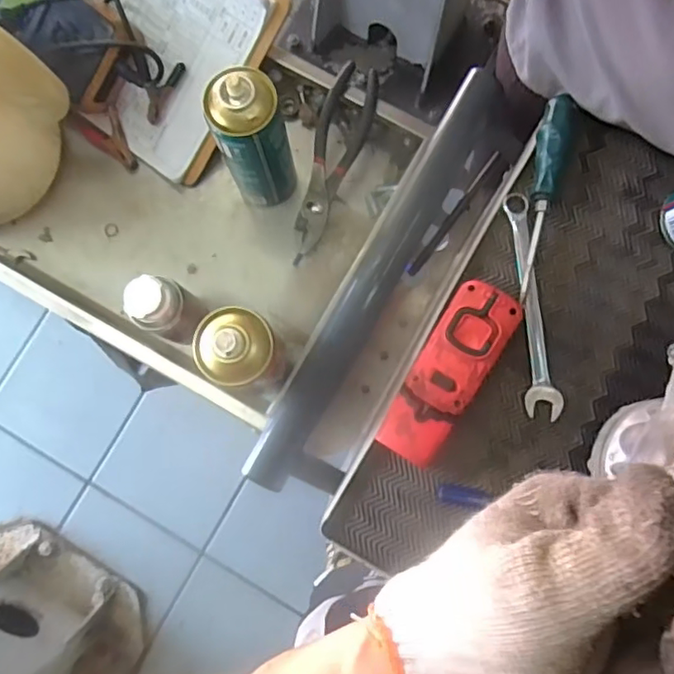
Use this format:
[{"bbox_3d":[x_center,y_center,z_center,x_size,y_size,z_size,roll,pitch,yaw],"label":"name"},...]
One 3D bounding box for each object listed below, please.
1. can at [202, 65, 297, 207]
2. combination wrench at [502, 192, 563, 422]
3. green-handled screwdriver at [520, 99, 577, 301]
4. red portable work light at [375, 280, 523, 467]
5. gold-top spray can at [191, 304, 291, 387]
[{"bbox_3d":[-0.078,-0.181,0.565,0.060,0.186,0.059,0,82,1],"label":"can"},{"bbox_3d":[0.173,-0.030,0.537,0.028,0.019,0.202,-5,78,0],"label":"combination wrench"},{"bbox_3d":[0.183,-0.131,0.534,0.028,0.028,0.179,15,86,4],"label":"green-handled screwdriver"},{"bbox_3d":[0.097,0.031,0.521,0.061,0.037,0.164,31,84,4],"label":"red portable work light"},{"bbox_3d":[-0.080,0.019,0.534,0.061,0.183,0.058,0,82,1],"label":"gold-top spray can"}]

